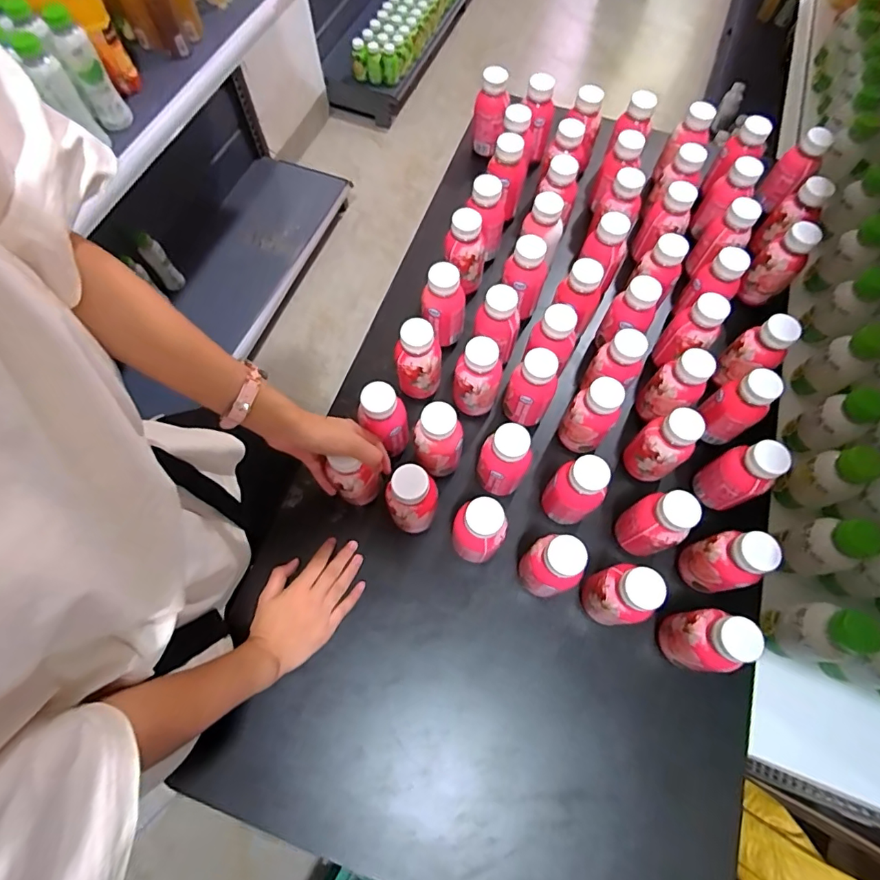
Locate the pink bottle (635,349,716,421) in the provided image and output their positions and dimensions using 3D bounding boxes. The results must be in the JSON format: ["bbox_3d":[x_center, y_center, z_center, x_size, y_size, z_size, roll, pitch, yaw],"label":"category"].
[{"bbox_3d":[0.300,-0.067,0.621,0.056,0.107,0.058,-39,73,-16],"label":"pink bottle"}]

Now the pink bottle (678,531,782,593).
[{"bbox_3d":[0.313,0.134,0.535,0.053,0.108,0.059,-8,68,-4],"label":"pink bottle"}]

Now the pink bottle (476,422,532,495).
[{"bbox_3d":[0.074,0.029,0.573,0.057,0.106,0.057,19,68,7],"label":"pink bottle"}]

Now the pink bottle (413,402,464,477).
[{"bbox_3d":[-0.002,0.003,0.576,0.055,0.095,0.053,-4,67,-3],"label":"pink bottle"}]

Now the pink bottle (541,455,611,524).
[{"bbox_3d":[0.156,0.062,0.563,0.053,0.116,0.054,-35,72,-14],"label":"pink bottle"}]

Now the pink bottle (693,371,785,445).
[{"bbox_3d":[0.363,-0.037,0.607,0.054,0.110,0.055,0,67,-1],"label":"pink bottle"}]

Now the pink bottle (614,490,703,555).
[{"bbox_3d":[0.242,0.096,0.554,0.054,0.120,0.059,-23,69,-10],"label":"pink bottle"}]

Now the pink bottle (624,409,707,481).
[{"bbox_3d":[0.268,0.007,0.585,0.054,0.111,0.058,-33,71,-14],"label":"pink bottle"}]

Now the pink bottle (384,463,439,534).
[{"bbox_3d":[-0.034,0.070,0.550,0.048,0.108,0.051,0,67,-1],"label":"pink bottle"}]

